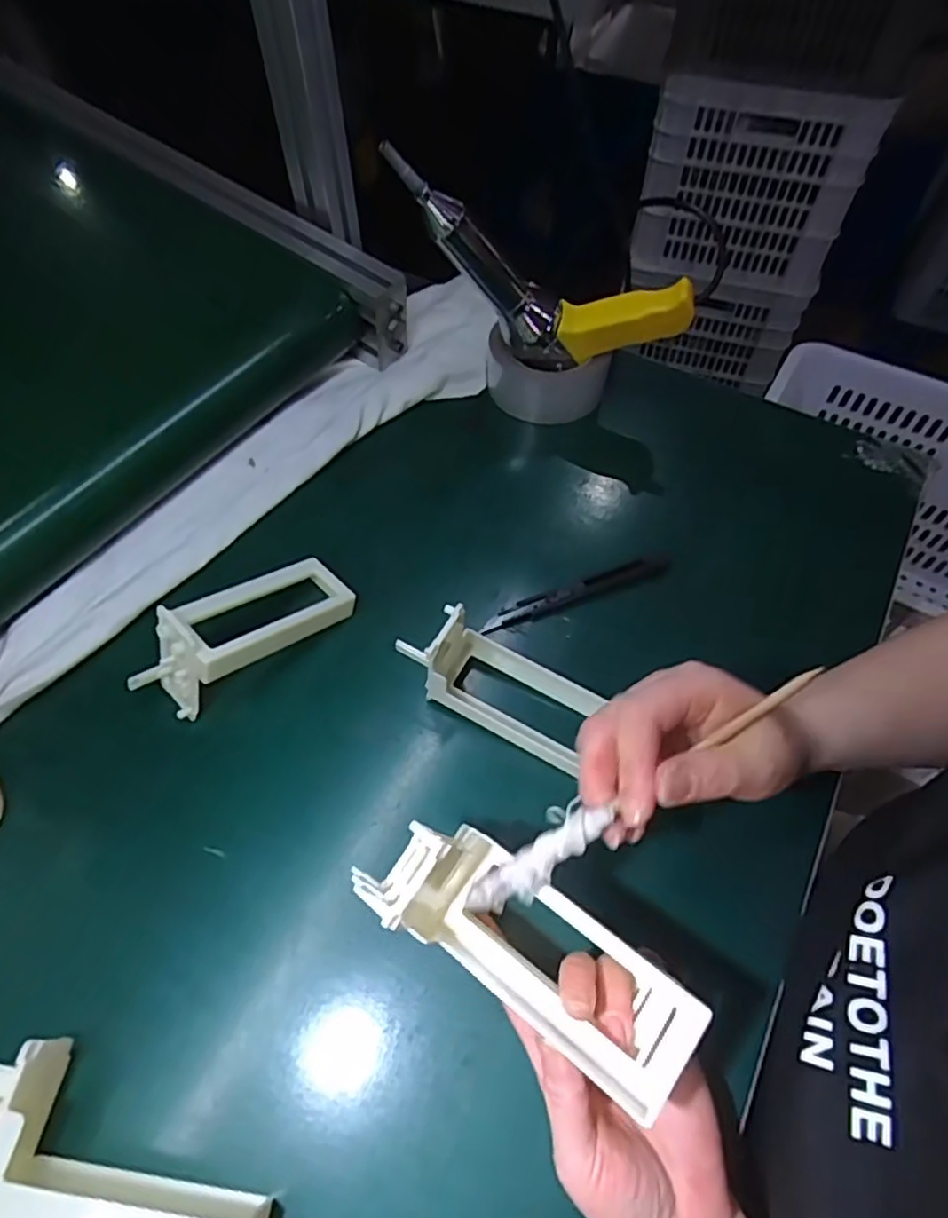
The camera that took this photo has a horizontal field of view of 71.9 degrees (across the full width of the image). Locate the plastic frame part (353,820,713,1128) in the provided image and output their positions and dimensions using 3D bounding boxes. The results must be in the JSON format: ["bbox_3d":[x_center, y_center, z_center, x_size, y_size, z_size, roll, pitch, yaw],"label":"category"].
[{"bbox_3d":[0.024,0.150,0.298,0.153,0.043,0.056,27,63,17],"label":"plastic frame part"}]

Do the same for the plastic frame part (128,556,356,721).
[{"bbox_3d":[-0.159,0.020,0.461,0.059,0.069,0.142,46,46,14],"label":"plastic frame part"}]

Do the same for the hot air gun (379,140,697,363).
[{"bbox_3d":[0.046,-0.264,0.510,0.258,0.100,0.030,17,57,-21],"label":"hot air gun"}]

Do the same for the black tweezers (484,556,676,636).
[{"bbox_3d":[0.078,-0.012,0.494,0.150,0.014,0.019,-16,61,-10],"label":"black tweezers"}]

